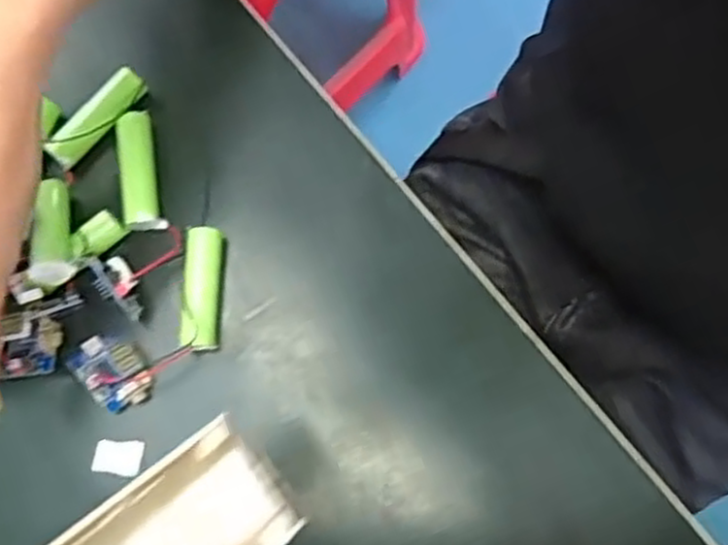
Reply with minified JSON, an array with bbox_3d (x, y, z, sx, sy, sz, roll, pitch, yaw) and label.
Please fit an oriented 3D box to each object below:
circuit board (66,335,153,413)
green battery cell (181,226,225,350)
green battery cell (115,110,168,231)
[{"bbox_3d":[-0.103,0.040,0.305,0.022,0.008,0.035,-43,81,-10],"label":"circuit board"},{"bbox_3d":[-0.067,0.007,0.314,0.016,0.015,0.050,2,77,-1],"label":"green battery cell"},{"bbox_3d":[-0.096,-0.043,0.323,0.015,0.016,0.050,-10,77,-3],"label":"green battery cell"}]

